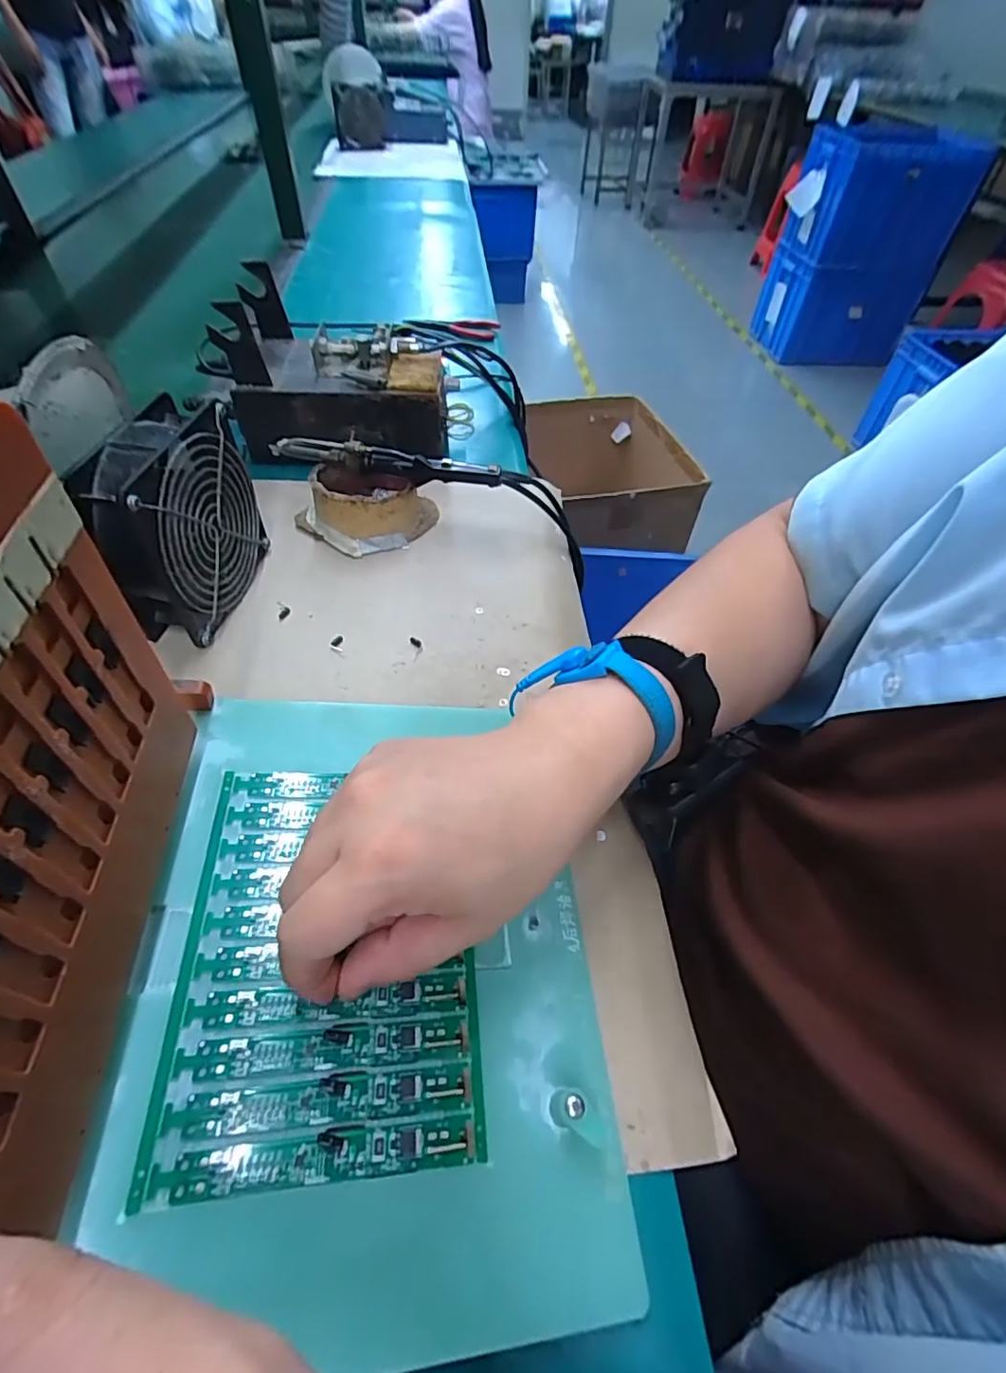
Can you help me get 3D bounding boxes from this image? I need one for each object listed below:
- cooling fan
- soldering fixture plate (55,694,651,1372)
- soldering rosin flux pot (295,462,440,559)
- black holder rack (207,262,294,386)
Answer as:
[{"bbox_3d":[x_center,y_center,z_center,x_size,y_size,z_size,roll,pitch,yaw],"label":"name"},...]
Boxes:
[{"bbox_3d":[-0.212,-0.109,0.376,0.048,0.118,0.122,8,51,4],"label":"cooling fan"},{"bbox_3d":[-0.054,0.111,0.253,0.192,0.006,0.255,3,51,-13],"label":"soldering fixture plate"},{"bbox_3d":[-0.112,-0.156,0.468,0.092,0.044,0.091,1,51,-2],"label":"soldering rosin flux pot"},{"bbox_3d":[-0.221,-0.319,0.494,0.036,0.060,0.111,-1,51,-4],"label":"black holder rack"}]

